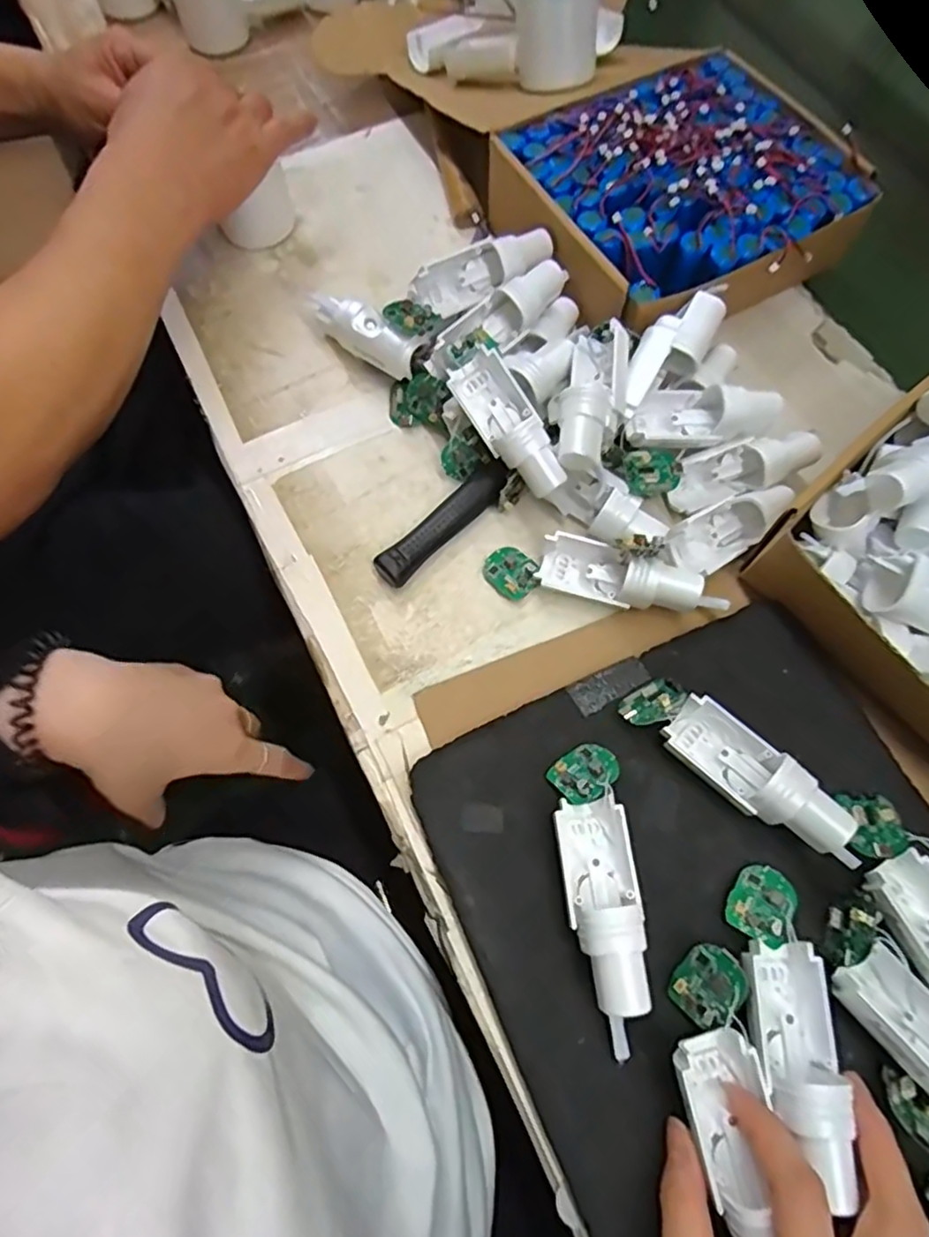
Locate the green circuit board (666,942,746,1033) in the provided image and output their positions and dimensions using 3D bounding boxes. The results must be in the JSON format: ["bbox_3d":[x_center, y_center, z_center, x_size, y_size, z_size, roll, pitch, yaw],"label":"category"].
[{"bbox_3d":[0.112,0.168,0.298,0.033,0.004,0.027,-52,48,2],"label":"green circuit board"}]

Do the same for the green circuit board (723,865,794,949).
[{"bbox_3d":[0.146,0.139,0.317,0.029,0.006,0.034,25,70,9],"label":"green circuit board"}]

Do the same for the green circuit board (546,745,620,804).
[{"bbox_3d":[0.064,0.081,0.341,0.035,0.008,0.030,-31,45,-16],"label":"green circuit board"}]

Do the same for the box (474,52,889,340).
[{"bbox_3d":[0.148,-0.297,0.473,0.224,0.075,0.195,-27,71,-11],"label":"box"}]

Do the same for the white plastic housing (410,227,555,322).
[{"bbox_3d":[0.012,-0.235,0.442,0.098,0.034,0.023,-22,70,4],"label":"white plastic housing"}]

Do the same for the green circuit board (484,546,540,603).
[{"bbox_3d":[0.029,-0.029,0.403,0.028,0.006,0.035,-35,73,-13],"label":"green circuit board"}]

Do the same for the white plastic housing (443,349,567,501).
[{"bbox_3d":[0.028,-0.116,0.391,0.035,0.031,0.093,-33,72,-12],"label":"white plastic housing"}]

